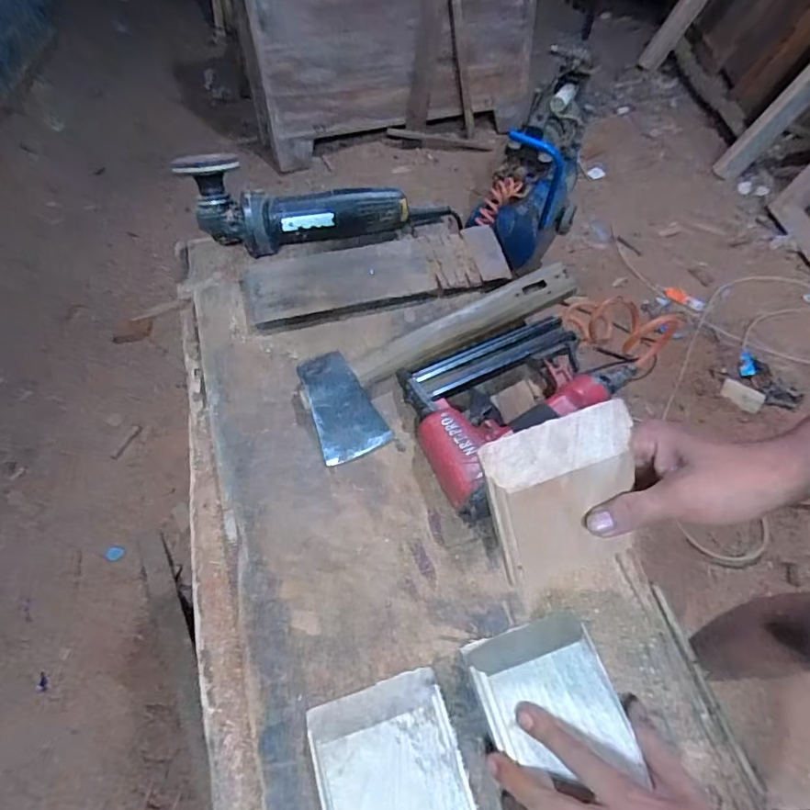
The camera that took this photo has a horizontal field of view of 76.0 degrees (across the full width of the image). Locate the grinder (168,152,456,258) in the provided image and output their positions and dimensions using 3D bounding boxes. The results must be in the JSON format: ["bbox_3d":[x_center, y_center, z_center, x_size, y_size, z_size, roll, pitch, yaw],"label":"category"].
[{"bbox_3d":[-0.099,-0.260,0.655,0.334,0.103,0.072,-4,60,-4],"label":"grinder"}]

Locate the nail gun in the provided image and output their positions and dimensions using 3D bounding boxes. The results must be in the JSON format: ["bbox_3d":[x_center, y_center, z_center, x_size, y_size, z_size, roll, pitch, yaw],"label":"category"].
[{"bbox_3d":[0.125,-0.004,0.529,0.247,0.059,0.173,-22,62,-14],"label":"nail gun"}]

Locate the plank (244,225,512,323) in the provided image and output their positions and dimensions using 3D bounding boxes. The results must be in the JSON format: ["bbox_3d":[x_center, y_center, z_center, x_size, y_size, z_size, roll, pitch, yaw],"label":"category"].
[{"bbox_3d":[-0.034,-0.164,0.633,0.306,0.023,0.098,-12,60,-9],"label":"plank"}]

